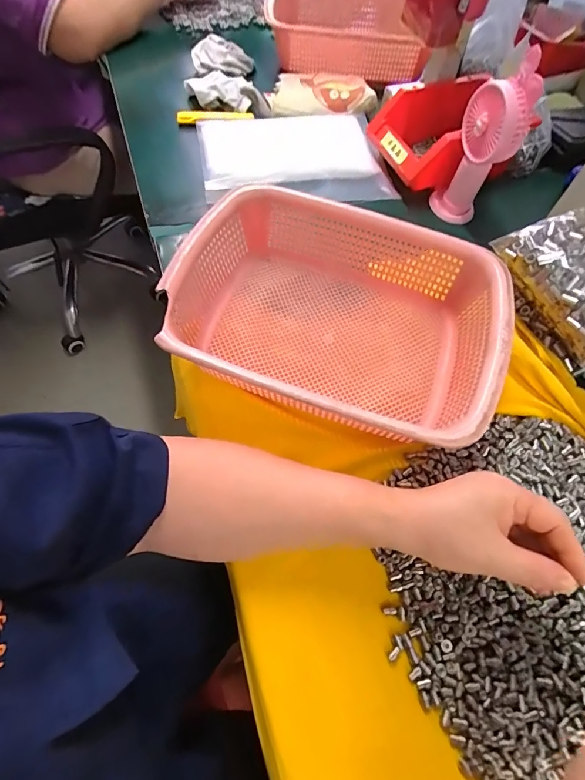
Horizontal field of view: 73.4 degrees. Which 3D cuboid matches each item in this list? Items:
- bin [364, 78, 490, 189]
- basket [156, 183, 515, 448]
[{"bbox_3d":[0.199,-0.343,0.533,0.145,0.066,0.131,-19,66,-13],"label":"bin"},{"bbox_3d":[0.042,-0.069,0.380,0.294,0.093,0.219,20,67,9],"label":"basket"}]

